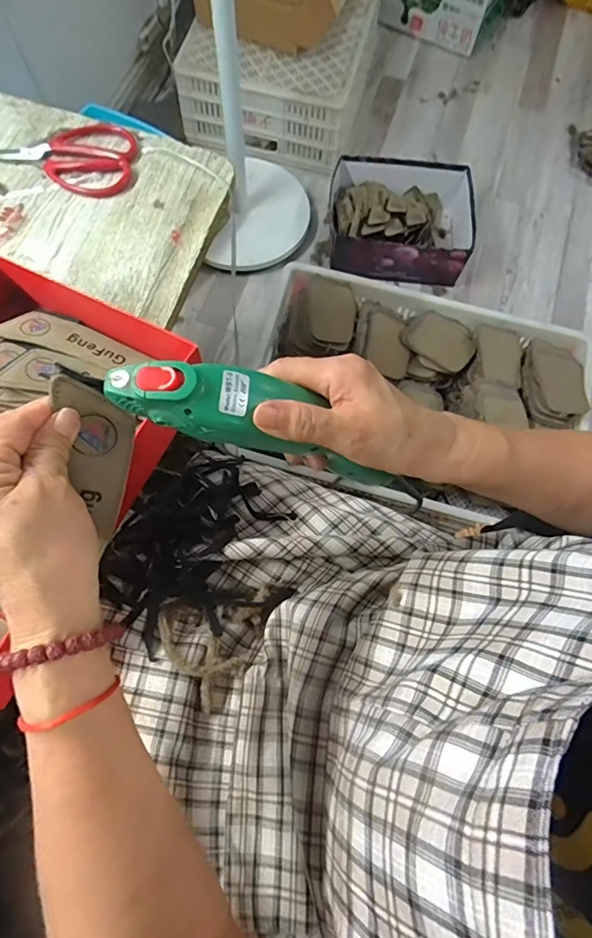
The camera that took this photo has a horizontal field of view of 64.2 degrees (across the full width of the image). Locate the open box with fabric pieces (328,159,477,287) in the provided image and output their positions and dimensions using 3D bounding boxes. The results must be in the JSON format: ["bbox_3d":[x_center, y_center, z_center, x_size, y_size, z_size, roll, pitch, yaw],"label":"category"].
[{"bbox_3d":[0.253,-0.590,1.124,0.346,0.118,0.282,7,72,1],"label":"open box with fabric pieces"}]

